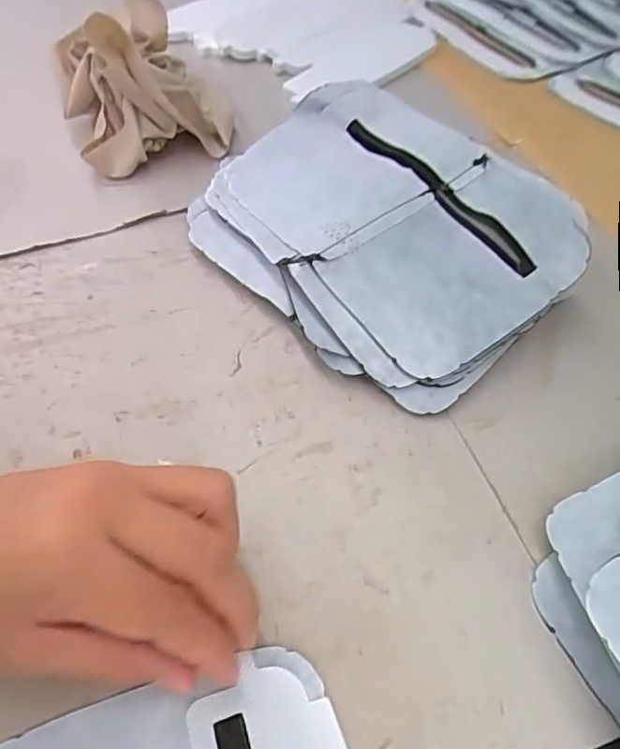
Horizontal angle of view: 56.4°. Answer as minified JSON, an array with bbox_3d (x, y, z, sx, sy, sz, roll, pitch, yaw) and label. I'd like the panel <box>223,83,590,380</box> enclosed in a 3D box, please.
[{"bbox_3d":[0.047,-0.099,0.338,0.140,0.017,0.200,-40,66,-14],"label":"panel"}]

